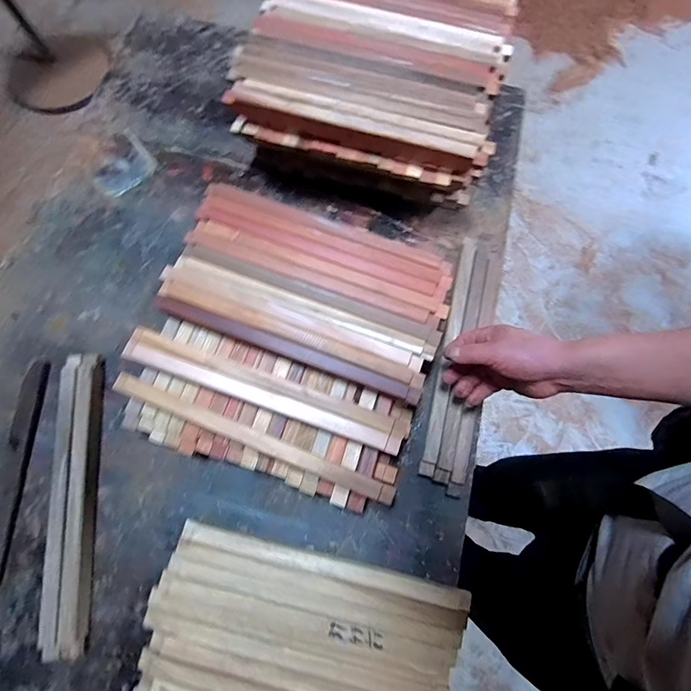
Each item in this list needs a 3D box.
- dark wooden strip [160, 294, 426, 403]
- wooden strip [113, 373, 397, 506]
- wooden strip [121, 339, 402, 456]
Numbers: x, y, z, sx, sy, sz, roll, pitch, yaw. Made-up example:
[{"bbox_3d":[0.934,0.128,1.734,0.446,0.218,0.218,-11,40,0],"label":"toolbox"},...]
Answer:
[{"bbox_3d":[-0.079,0.002,0.488,0.356,0.014,0.017,21,76,4],"label":"dark wooden strip"},{"bbox_3d":[-0.112,0.109,0.458,0.356,0.018,0.022,21,76,4],"label":"wooden strip"},{"bbox_3d":[-0.106,0.062,0.467,0.356,0.011,0.021,20,75,4],"label":"wooden strip"}]

